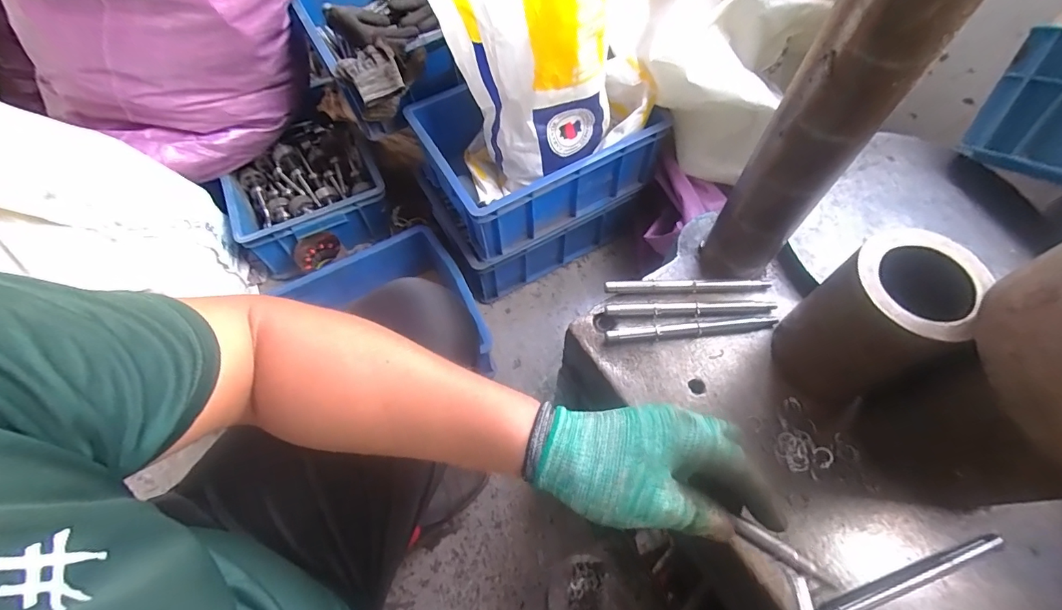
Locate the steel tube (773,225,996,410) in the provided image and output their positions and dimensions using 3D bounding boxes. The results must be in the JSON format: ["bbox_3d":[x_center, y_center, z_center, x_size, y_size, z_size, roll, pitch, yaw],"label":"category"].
[{"bbox_3d":[0.260,0.014,0.362,0.093,0.125,0.077,-39,68,-17],"label":"steel tube"}]

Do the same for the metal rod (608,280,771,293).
[{"bbox_3d":[0.156,-0.019,0.454,0.162,0.009,0.011,-1,62,0],"label":"metal rod"}]

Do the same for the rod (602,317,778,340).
[{"bbox_3d":[0.153,0.022,0.434,0.162,0.009,0.013,-6,62,-2],"label":"rod"}]

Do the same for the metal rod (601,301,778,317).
[{"bbox_3d":[0.155,0.004,0.444,0.162,0.008,0.012,-2,62,0],"label":"metal rod"}]

